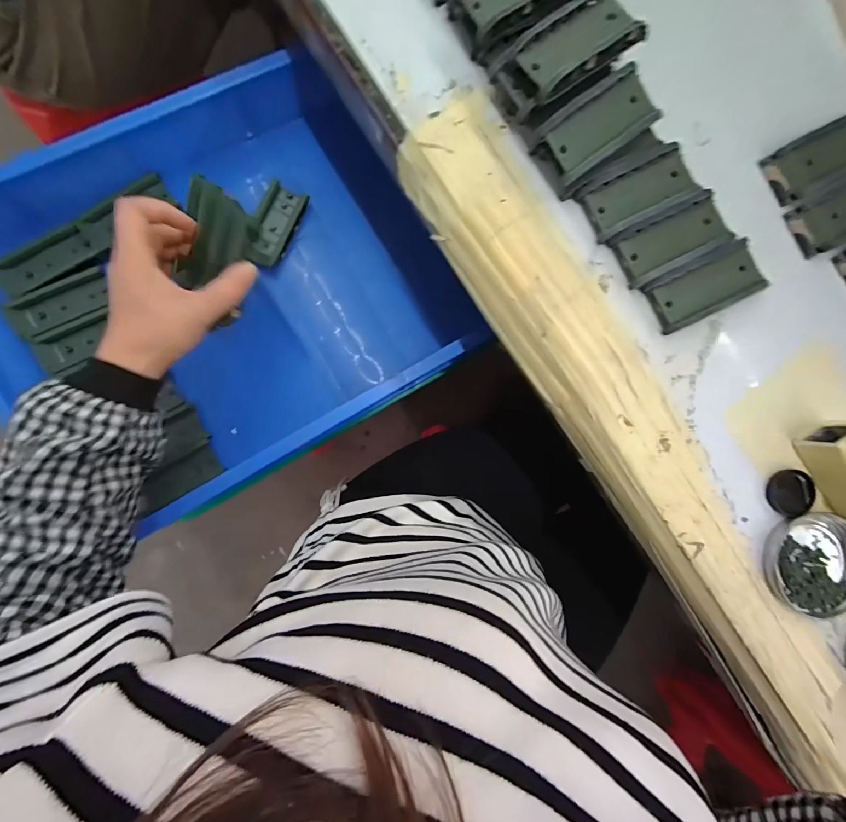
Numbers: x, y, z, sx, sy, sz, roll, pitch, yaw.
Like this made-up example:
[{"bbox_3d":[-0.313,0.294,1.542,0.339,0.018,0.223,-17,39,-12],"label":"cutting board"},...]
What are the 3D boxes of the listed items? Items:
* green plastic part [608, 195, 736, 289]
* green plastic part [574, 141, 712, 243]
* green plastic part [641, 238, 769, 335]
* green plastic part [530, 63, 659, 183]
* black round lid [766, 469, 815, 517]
[{"bbox_3d":[0.194,-0.131,0.292,0.087,0.013,0.042,-26,90,-3],"label":"green plastic part"},{"bbox_3d":[0.171,-0.168,0.290,0.088,0.015,0.048,-28,90,-3],"label":"green plastic part"},{"bbox_3d":[0.220,-0.097,0.292,0.087,0.017,0.040,-27,90,-3],"label":"green plastic part"},{"bbox_3d":[0.128,-0.210,0.282,0.086,0.029,0.044,-36,91,-3],"label":"green plastic part"},{"bbox_3d":[0.289,0.064,0.296,0.033,0.005,0.037,34,87,-2],"label":"black round lid"}]

